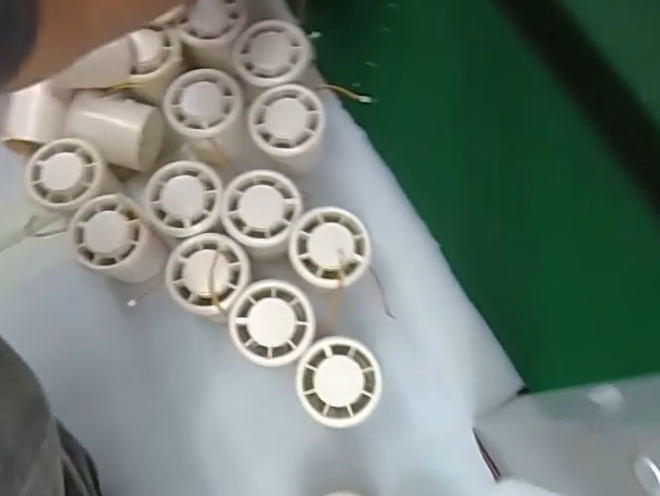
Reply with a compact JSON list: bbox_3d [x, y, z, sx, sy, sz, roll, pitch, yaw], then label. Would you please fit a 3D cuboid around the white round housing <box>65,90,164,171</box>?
[{"bbox_3d":[-0.168,-0.090,0.468,0.061,0.053,0.054,18,75,7],"label":"white round housing"}]

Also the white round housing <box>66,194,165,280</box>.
[{"bbox_3d":[-0.153,-0.003,0.437,0.053,0.053,0.052,-1,74,2],"label":"white round housing"}]

